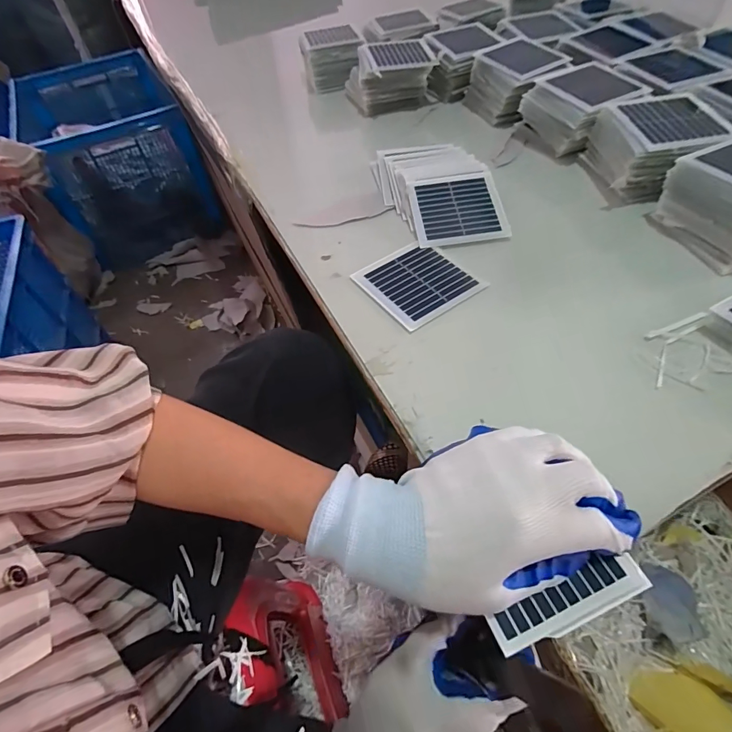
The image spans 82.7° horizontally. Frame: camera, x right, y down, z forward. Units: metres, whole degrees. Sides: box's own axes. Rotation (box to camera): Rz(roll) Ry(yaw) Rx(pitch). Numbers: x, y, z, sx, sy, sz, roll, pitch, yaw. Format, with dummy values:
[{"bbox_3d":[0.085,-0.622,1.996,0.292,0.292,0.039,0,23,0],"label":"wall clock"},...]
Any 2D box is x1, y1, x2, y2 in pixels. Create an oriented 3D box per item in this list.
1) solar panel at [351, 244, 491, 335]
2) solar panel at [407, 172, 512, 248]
[{"bbox_3d":[0.047,-0.080,0.397,0.088,0.005,0.093,-31,56,-18],"label":"solar panel"},{"bbox_3d":[0.098,-0.170,0.448,0.092,0.008,0.092,-8,67,1],"label":"solar panel"}]

